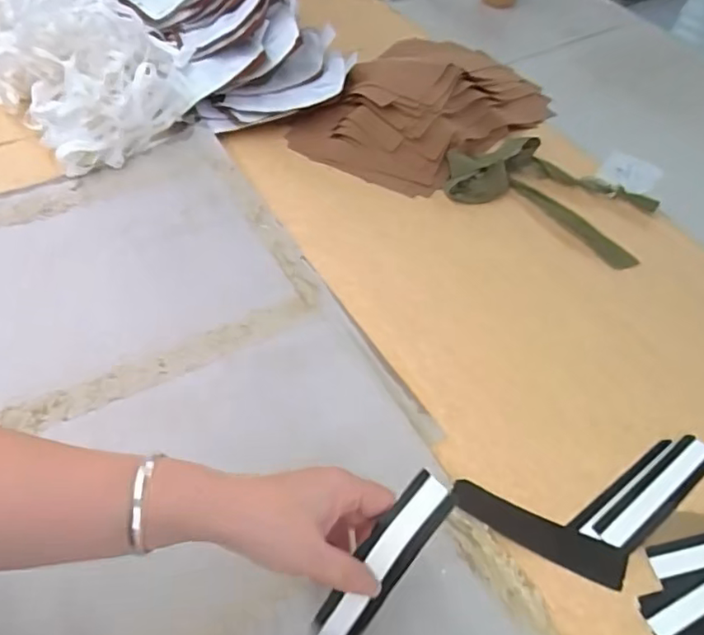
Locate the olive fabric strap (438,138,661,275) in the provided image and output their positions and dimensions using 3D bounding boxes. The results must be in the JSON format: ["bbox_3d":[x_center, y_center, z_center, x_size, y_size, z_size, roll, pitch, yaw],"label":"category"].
[{"bbox_3d":[0.244,-0.159,0.717,0.244,0.027,0.125,29,57,22],"label":"olive fabric strap"}]

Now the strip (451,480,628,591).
[{"bbox_3d":[0.146,0.169,0.459,0.136,0.008,0.032,21,55,17],"label":"strip"}]

